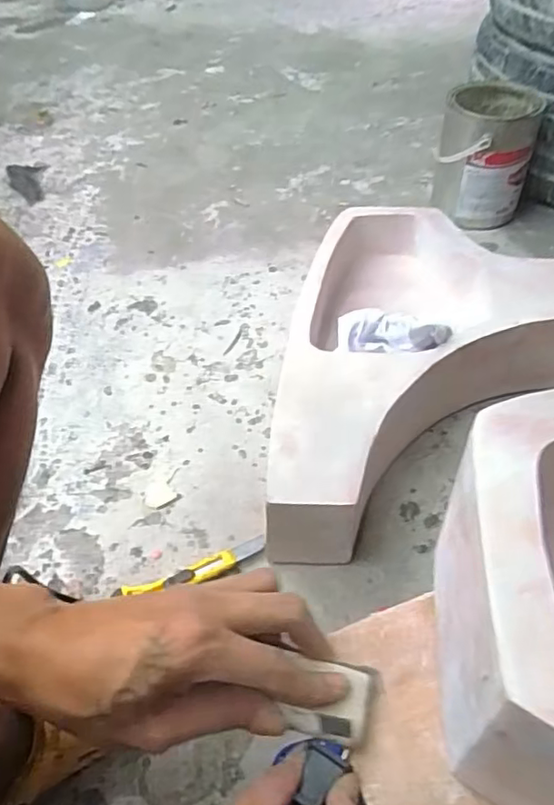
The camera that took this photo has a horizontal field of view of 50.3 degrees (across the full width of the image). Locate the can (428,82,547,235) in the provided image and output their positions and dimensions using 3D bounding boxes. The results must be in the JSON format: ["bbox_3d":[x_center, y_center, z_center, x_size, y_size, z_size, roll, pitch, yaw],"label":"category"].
[{"bbox_3d":[0.380,-0.447,1.093,0.160,0.196,0.159,16,50,17],"label":"can"}]

